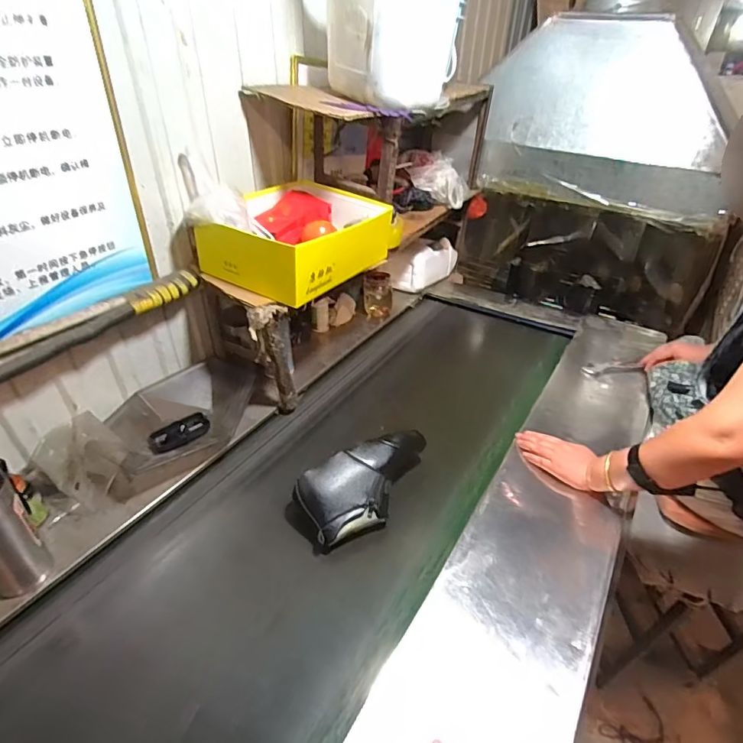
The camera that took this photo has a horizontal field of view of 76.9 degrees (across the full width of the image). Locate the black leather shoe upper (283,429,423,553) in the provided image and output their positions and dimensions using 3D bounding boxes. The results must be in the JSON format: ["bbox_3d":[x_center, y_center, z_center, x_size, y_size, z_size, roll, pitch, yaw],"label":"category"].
[{"bbox_3d":[0.004,0.215,0.900,0.305,0.104,0.136,-23,44,-31],"label":"black leather shoe upper"}]

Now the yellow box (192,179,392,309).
[{"bbox_3d":[-0.139,-0.305,1.054,0.299,0.129,0.423,22,41,25],"label":"yellow box"}]

